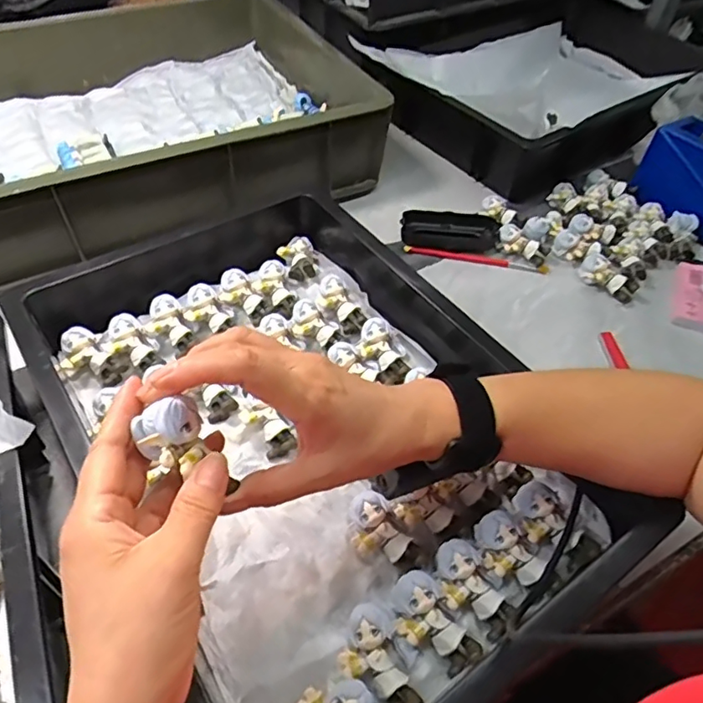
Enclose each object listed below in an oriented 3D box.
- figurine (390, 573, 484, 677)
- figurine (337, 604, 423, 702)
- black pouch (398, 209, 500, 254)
[{"bbox_3d":[0.050,0.171,0.345,0.035,0.022,0.061,-36,76,-29],"label":"figurine"},{"bbox_3d":[0.019,0.187,0.331,0.040,0.026,0.060,-35,59,-28],"label":"figurine"},{"bbox_3d":[0.116,-0.143,0.654,0.111,0.025,0.041,6,49,2],"label":"black pouch"}]

